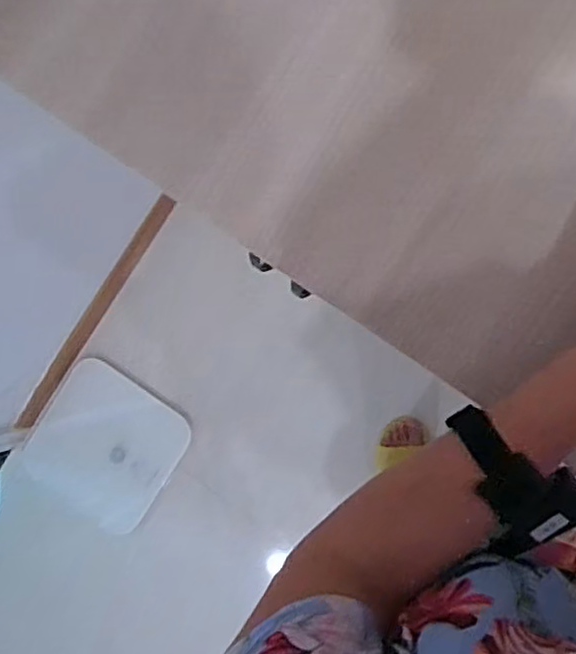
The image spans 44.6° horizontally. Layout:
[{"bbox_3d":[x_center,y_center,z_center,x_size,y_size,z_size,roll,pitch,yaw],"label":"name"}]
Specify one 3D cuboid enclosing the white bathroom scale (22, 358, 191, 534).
[{"bbox_3d":[-0.398,0.265,1.534,0.302,0.036,0.326,33,97,2],"label":"white bathroom scale"}]

